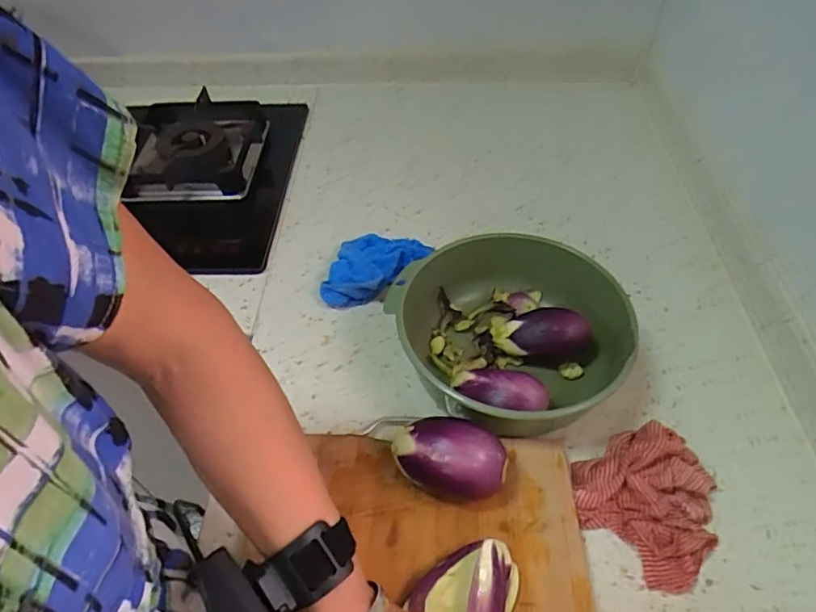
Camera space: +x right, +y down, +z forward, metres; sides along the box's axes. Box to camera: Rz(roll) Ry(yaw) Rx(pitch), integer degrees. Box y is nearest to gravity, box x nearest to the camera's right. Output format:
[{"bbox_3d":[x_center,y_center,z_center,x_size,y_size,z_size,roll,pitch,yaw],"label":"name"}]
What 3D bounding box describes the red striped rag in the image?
[{"bbox_3d":[0.215,0.167,0.479,0.125,0.039,0.115,36,59,26],"label":"red striped rag"}]

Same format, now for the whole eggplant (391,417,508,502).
[{"bbox_3d":[0.036,0.135,0.478,0.099,0.066,0.061,17,53,14],"label":"whole eggplant"}]

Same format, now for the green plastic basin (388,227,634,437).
[{"bbox_3d":[0.104,0.030,0.570,0.220,0.087,0.232,-26,55,-19],"label":"green plastic basin"}]

